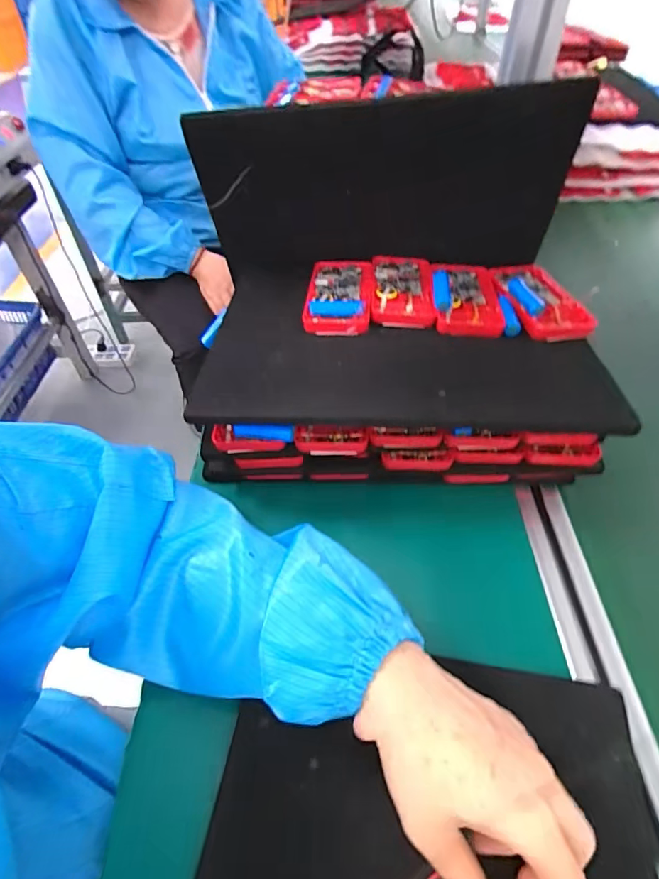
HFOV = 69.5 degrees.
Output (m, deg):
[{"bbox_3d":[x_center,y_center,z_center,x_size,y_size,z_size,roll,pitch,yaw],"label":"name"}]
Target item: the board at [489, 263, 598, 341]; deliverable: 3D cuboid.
[{"bbox_3d":[0.208,-0.144,0.471,0.068,0.023,0.122,-8,49,-5],"label":"board"}]

